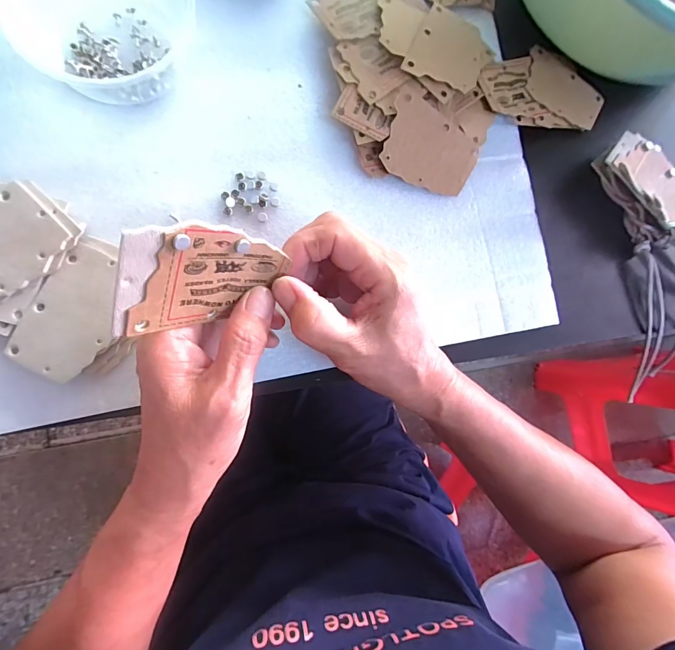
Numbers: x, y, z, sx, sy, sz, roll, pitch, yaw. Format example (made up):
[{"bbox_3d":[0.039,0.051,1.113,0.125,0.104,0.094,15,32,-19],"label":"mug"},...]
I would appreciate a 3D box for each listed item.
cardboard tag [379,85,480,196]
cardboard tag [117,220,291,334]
[{"bbox_3d":[0.072,-0.136,0.295,0.075,0.006,0.061,23,94,-17],"label":"cardboard tag"},{"bbox_3d":[-0.061,-0.022,0.183,0.078,0.053,0.004,-12,46,-45],"label":"cardboard tag"}]

